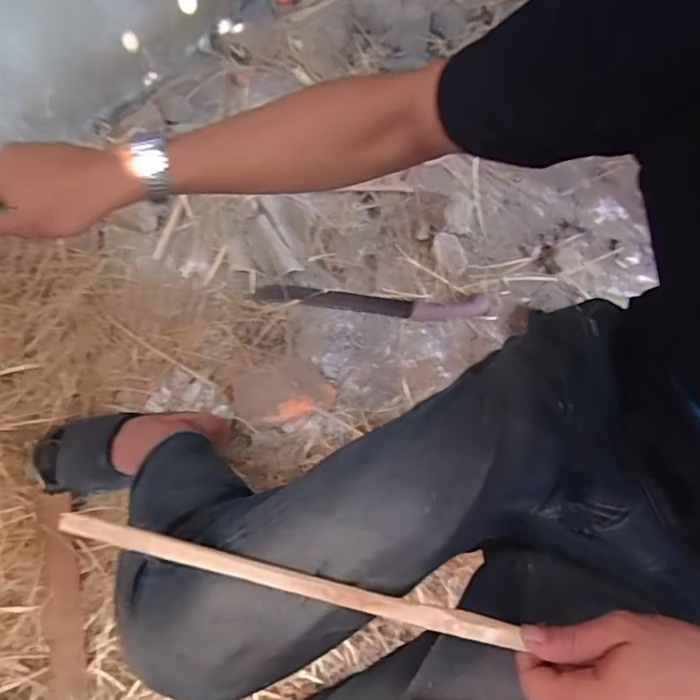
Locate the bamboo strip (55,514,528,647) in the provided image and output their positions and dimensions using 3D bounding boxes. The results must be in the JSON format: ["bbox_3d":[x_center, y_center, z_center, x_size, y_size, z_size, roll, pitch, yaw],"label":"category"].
[{"bbox_3d":[-0.038,0.153,0.362,0.303,0.009,0.014,15,67,-1],"label":"bamboo strip"}]

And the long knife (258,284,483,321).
[{"bbox_3d":[0.035,-0.085,0.958,0.403,0.016,0.052,4,66,4],"label":"long knife"}]

